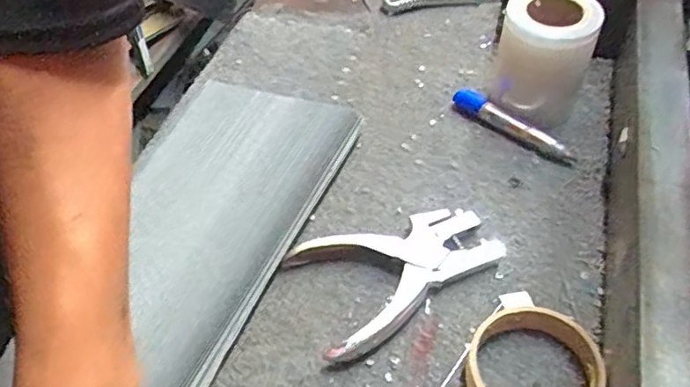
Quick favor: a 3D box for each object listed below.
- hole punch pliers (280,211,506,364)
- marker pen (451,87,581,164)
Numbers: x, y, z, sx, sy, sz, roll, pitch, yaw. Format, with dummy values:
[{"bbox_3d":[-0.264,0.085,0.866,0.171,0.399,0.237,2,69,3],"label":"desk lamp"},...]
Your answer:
[{"bbox_3d":[0.038,0.051,0.457,0.156,0.017,0.096,-26,52,-19],"label":"hole punch pliers"},{"bbox_3d":[0.149,-0.061,0.539,0.013,0.019,0.129,-34,55,-25],"label":"marker pen"}]

